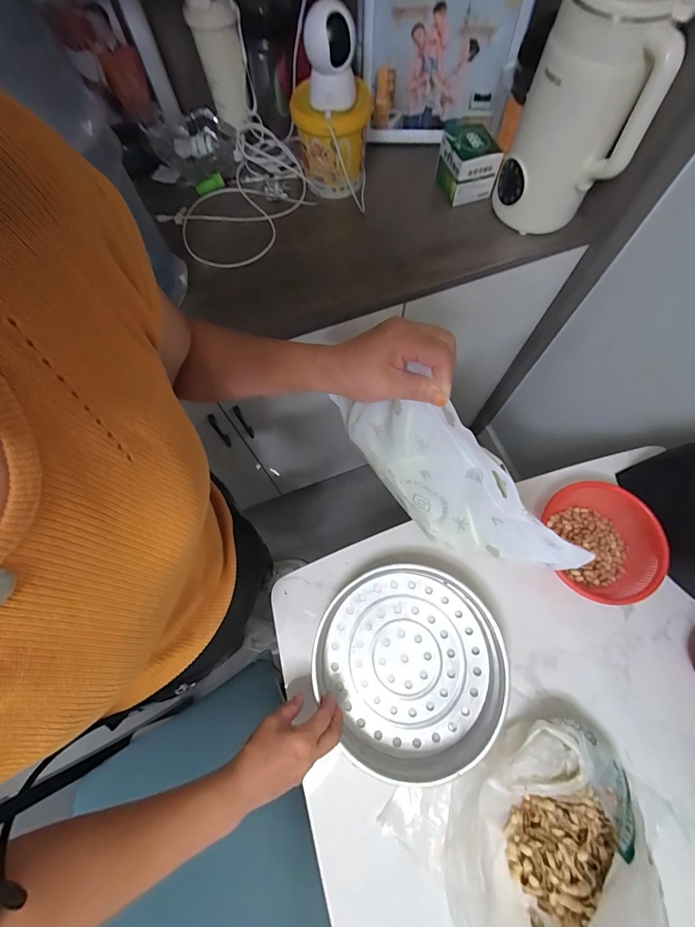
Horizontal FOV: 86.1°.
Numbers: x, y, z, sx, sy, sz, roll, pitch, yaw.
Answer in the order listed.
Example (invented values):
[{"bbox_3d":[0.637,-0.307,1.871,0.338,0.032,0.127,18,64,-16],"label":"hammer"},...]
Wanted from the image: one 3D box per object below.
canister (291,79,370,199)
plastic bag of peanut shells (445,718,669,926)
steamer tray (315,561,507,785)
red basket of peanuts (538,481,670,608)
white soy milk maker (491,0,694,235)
[{"bbox_3d":[-0.025,-0.558,0.648,0.132,0.129,0.107,-7,70,-1],"label":"canister"},{"bbox_3d":[0.248,0.468,0.446,0.236,0.092,0.276,6,70,4],"label":"plastic bag of peanut shells"},{"bbox_3d":[0.087,0.280,0.524,0.247,0.073,0.236,-42,74,-13],"label":"steamer tray"},{"bbox_3d":[0.399,0.126,0.581,0.175,0.059,0.179,5,70,4],"label":"red basket of peanuts"},{"bbox_3d":[0.340,-0.508,0.556,0.159,0.288,0.134,18,71,8],"label":"white soy milk maker"}]

